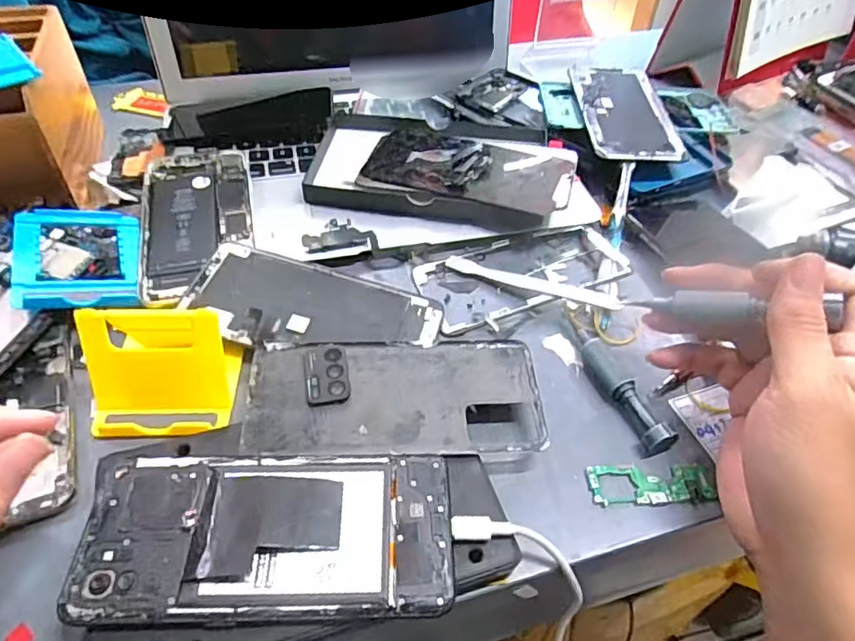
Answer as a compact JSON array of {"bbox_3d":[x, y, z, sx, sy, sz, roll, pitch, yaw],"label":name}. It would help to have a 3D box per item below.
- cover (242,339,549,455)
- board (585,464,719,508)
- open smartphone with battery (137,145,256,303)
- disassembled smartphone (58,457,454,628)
[{"bbox_3d":[-0.017,0.042,0.307,0.155,0.006,0.068,-3,52,-6],"label":"cover"},{"bbox_3d":[0.116,0.084,0.295,0.062,0.004,0.021,-1,47,-3],"label":"board"},{"bbox_3d":[-0.161,-0.075,0.404,0.072,0.009,0.156,-10,49,-11],"label":"open smartphone with battery"},{"bbox_3d":[-0.069,0.094,0.253,0.155,0.015,0.069,1,51,-4],"label":"disassembled smartphone"}]

